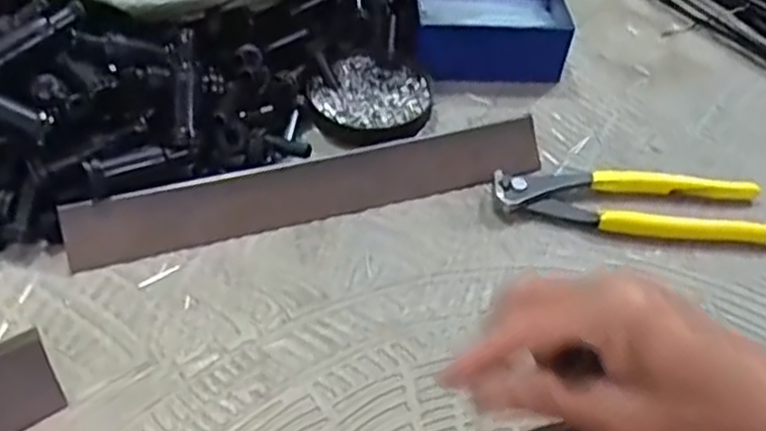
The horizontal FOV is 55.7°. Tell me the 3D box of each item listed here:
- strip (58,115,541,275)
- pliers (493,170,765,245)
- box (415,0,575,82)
[{"bbox_3d":[-0.036,-0.016,0.420,0.276,0.035,0.008,-13,9,-14],"label":"strip"},{"bbox_3d":[0.147,-0.008,0.432,0.158,0.016,0.046,8,49,3],"label":"pliers"},{"bbox_3d":[0.076,-0.139,0.532,0.112,0.046,0.078,3,49,-1],"label":"box"}]

